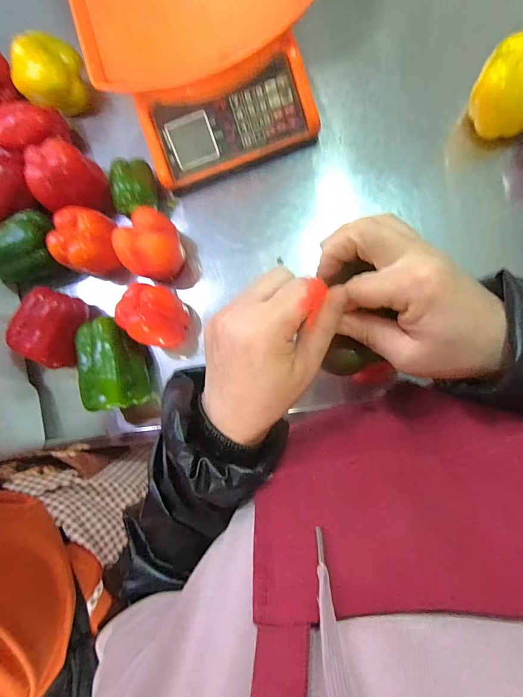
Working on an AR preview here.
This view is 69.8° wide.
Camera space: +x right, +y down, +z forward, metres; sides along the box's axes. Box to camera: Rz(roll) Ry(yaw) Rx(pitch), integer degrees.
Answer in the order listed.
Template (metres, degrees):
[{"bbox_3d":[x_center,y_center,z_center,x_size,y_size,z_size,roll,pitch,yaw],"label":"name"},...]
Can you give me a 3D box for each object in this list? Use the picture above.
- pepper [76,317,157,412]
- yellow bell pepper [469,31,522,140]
[{"bbox_3d":[-0.200,0.020,0.518,0.075,0.071,0.122,-12,83,7],"label":"pepper"},{"bbox_3d":[0.311,-0.319,0.472,0.089,0.090,0.081,-1,85,8],"label":"yellow bell pepper"}]

